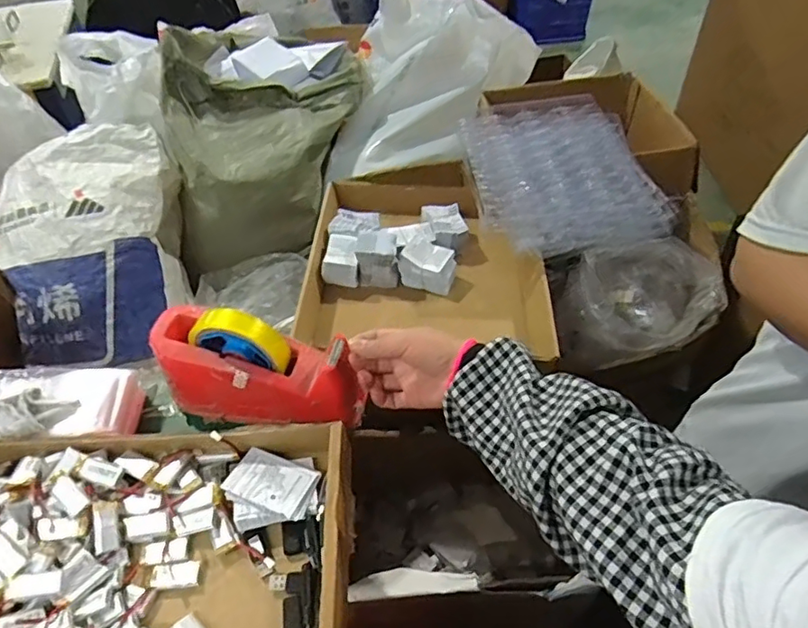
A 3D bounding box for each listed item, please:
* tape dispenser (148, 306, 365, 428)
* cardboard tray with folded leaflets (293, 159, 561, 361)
[{"bbox_3d":[-0.142,0.052,0.562,0.198,0.108,0.061,7,51,8],"label":"tape dispenser"},{"bbox_3d":[0.038,-0.077,0.935,0.375,0.093,0.397,2,50,4],"label":"cardboard tray with folded leaflets"}]

